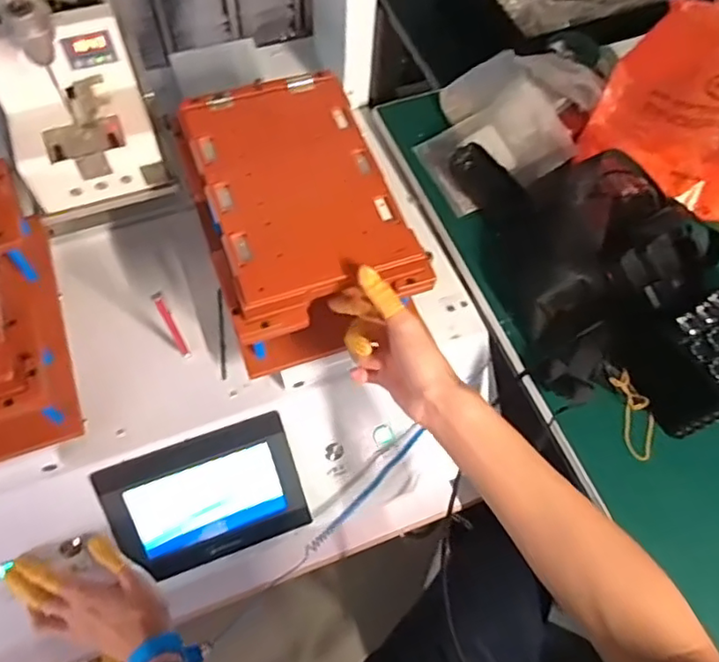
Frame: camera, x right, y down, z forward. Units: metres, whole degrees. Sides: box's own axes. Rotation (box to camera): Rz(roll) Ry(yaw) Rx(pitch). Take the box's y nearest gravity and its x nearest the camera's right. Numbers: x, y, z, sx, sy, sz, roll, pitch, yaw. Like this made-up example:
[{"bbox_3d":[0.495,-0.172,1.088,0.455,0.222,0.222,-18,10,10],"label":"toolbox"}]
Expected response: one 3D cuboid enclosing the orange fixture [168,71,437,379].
[{"bbox_3d":[-0.066,-0.108,0.613,0.184,0.124,0.271,-19,67,-13],"label":"orange fixture"}]

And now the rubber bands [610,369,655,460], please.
[{"bbox_3d":[0.298,0.090,0.649,0.033,0.021,0.095,-10,83,-9],"label":"rubber bands"}]

